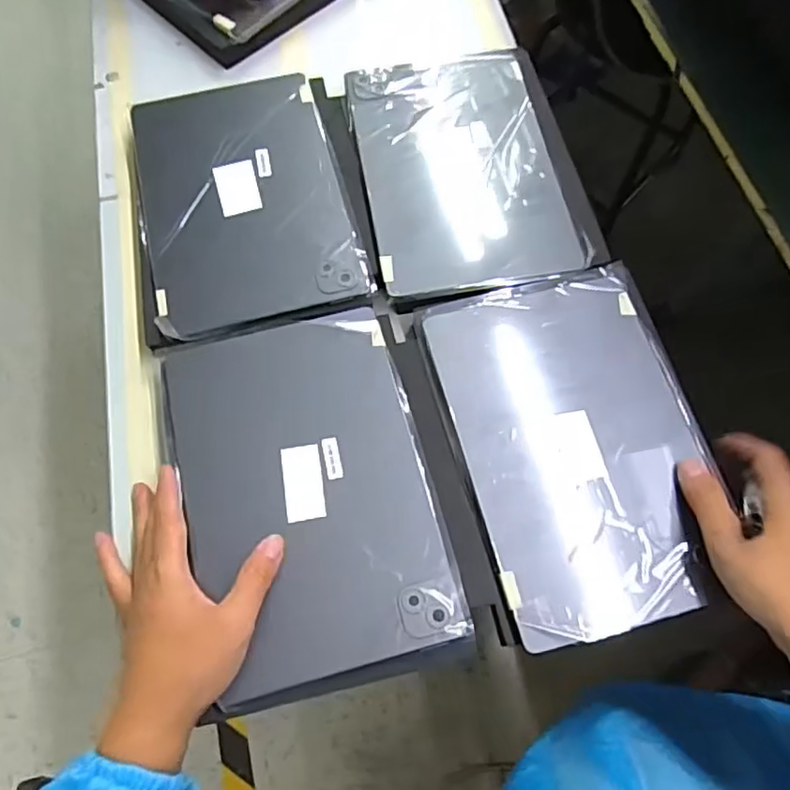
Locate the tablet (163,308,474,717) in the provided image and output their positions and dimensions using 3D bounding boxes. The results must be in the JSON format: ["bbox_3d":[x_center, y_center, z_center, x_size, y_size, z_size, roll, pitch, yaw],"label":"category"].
[{"bbox_3d":[-0.061,0.064,0.442,0.167,0.014,0.250,-17,72,-5],"label":"tablet"}]

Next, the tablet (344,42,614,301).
[{"bbox_3d":[0.067,-0.208,0.562,0.190,0.013,0.251,-9,69,-4],"label":"tablet"}]

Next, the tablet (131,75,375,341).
[{"bbox_3d":[-0.133,-0.175,0.543,0.169,0.014,0.248,-14,69,-6],"label":"tablet"}]

